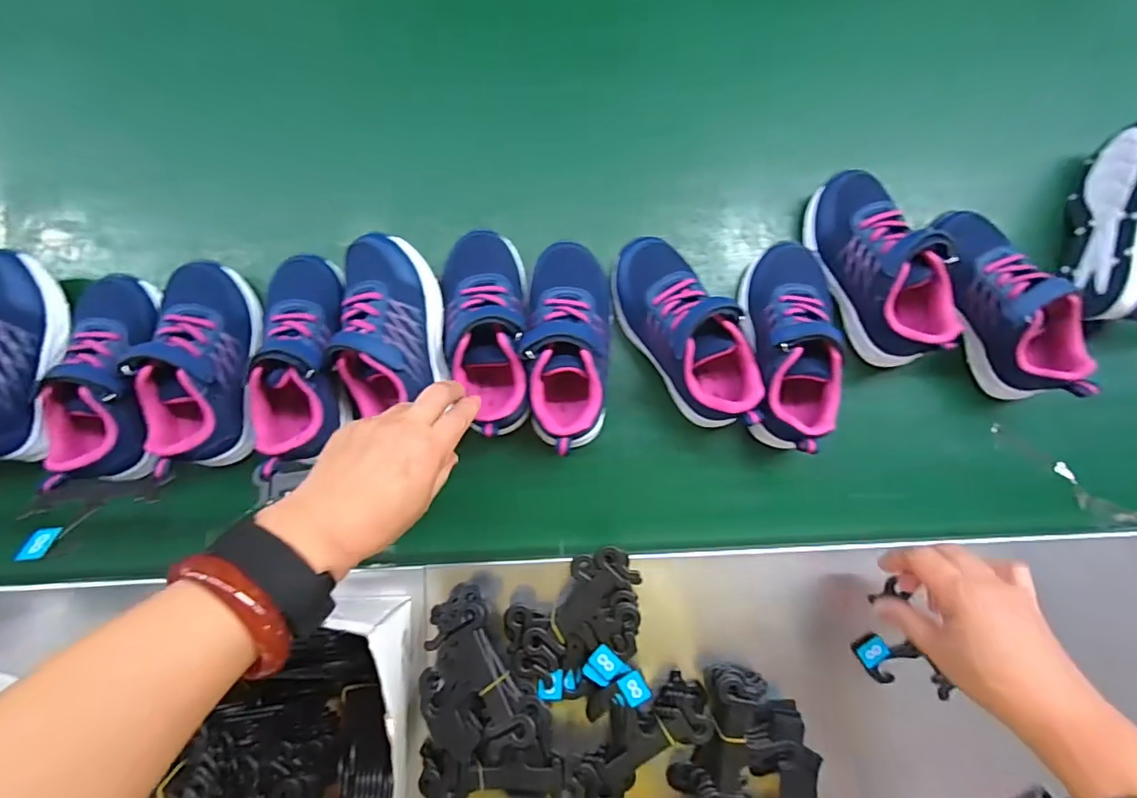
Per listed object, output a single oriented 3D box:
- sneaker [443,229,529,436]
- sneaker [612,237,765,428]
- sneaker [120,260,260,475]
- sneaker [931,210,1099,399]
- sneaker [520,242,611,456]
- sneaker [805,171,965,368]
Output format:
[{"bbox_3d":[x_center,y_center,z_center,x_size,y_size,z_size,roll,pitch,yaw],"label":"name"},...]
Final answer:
[{"bbox_3d":[-0.068,-0.057,0.428,0.069,0.067,0.168,-7,79,-4],"label":"sneaker"},{"bbox_3d":[0.097,-0.057,0.427,0.072,0.078,0.173,-32,81,-3],"label":"sneaker"},{"bbox_3d":[-0.300,-0.028,0.420,0.067,0.066,0.169,1,91,-4],"label":"sneaker"},{"bbox_3d":[0.358,-0.078,0.427,0.068,0.061,0.171,-27,93,-3],"label":"sneaker"},{"bbox_3d":[-0.002,-0.046,0.428,0.071,0.069,0.166,0,91,-4],"label":"sneaker"},{"bbox_3d":[0.264,-0.111,0.433,0.072,0.070,0.169,-27,93,-3],"label":"sneaker"}]

